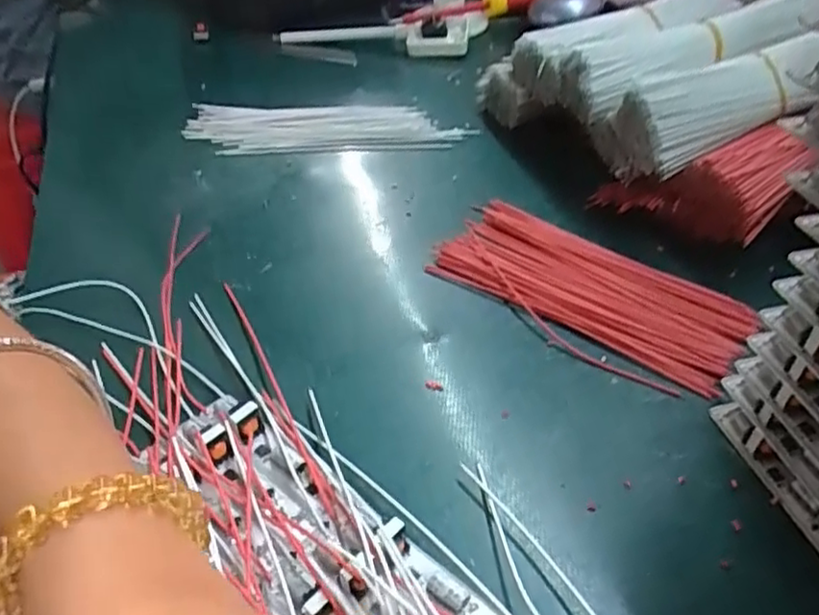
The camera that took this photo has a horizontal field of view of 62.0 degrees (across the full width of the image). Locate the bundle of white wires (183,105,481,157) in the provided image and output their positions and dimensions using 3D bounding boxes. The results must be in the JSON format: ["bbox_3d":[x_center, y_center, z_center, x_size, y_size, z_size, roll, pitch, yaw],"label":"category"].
[{"bbox_3d":[-0.058,-0.118,0.445,0.194,0.009,0.054,5,42,9],"label":"bundle of white wires"}]

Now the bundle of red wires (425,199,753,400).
[{"bbox_3d":[0.084,-0.009,0.323,0.144,0.013,0.063,26,51,29],"label":"bundle of red wires"}]

